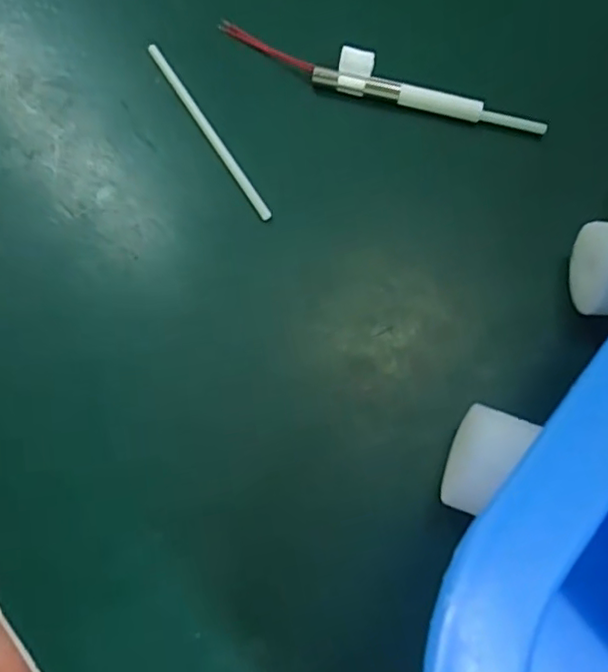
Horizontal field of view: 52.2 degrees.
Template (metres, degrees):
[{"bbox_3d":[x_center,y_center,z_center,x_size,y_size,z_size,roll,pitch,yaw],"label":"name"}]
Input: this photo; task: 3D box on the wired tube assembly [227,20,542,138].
[{"bbox_3d":[0.019,-0.067,0.162,0.088,0.011,0.008,19,72,5],"label":"wired tube assembly"}]

